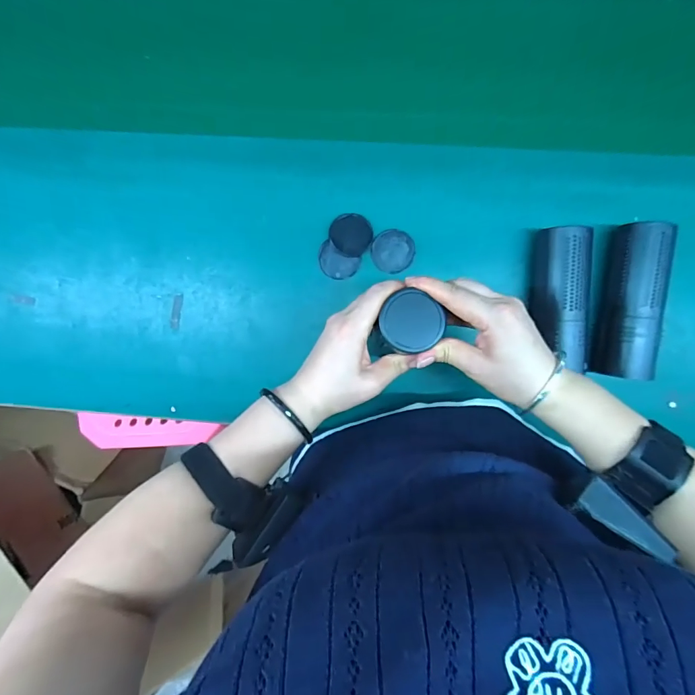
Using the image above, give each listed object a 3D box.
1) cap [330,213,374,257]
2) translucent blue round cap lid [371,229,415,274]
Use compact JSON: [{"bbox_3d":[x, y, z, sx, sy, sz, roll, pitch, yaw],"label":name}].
[{"bbox_3d":[0.004,-0.132,0.494,0.050,0.009,0.050,-1,98,-9],"label":"cap"},{"bbox_3d":[0.054,-0.114,0.500,0.050,0.012,0.048,0,94,5],"label":"translucent blue round cap lid"}]

